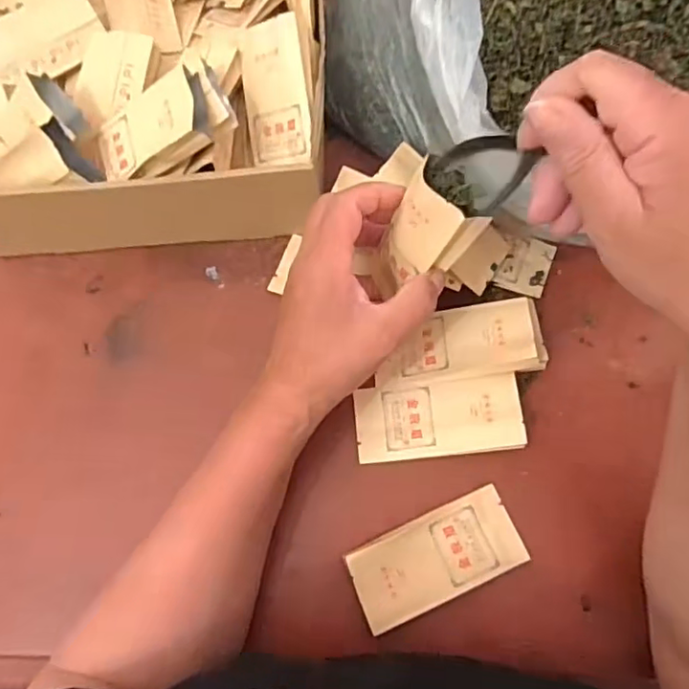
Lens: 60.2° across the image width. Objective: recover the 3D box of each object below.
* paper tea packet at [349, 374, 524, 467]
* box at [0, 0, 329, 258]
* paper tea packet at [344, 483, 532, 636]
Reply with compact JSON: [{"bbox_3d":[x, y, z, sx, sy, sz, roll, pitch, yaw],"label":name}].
[{"bbox_3d":[0.063,0.050,0.403,0.109,0.007,0.050,-8,70,13],"label":"paper tea packet"},{"bbox_3d":[-0.162,-0.243,0.476,0.285,0.112,0.320,-5,70,-1],"label":"box"},{"bbox_3d":[0.058,0.133,0.372,0.106,0.017,0.051,-23,72,-8],"label":"paper tea packet"}]

